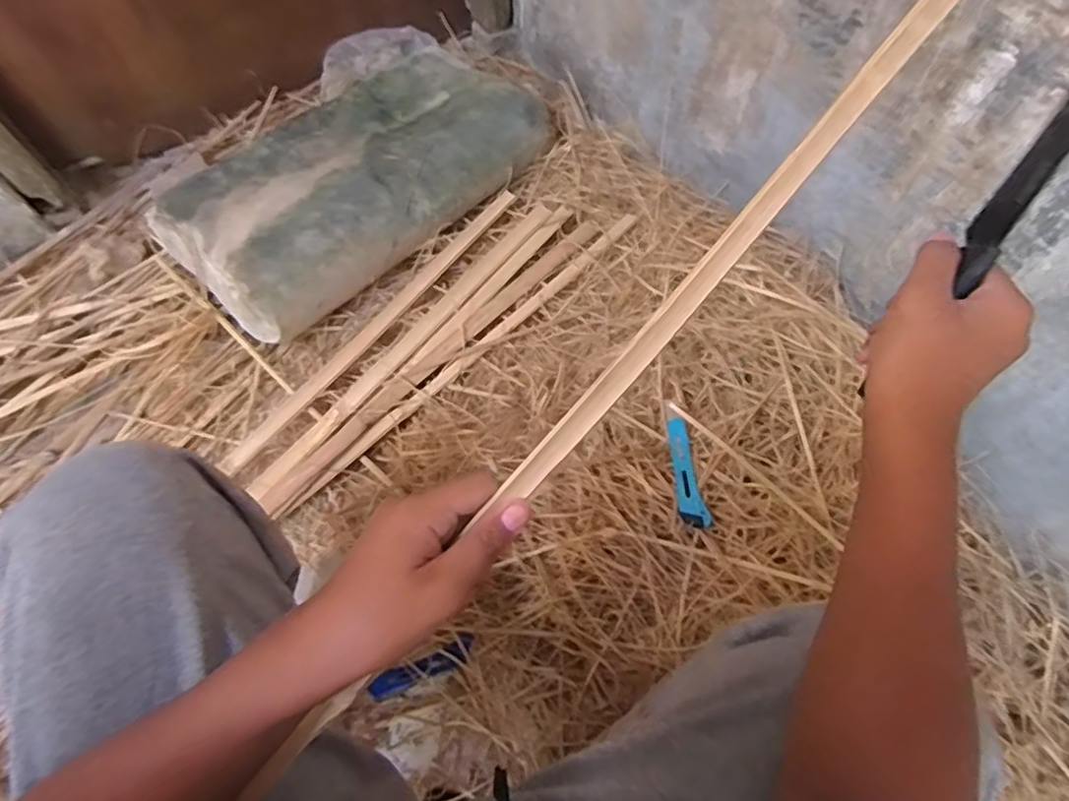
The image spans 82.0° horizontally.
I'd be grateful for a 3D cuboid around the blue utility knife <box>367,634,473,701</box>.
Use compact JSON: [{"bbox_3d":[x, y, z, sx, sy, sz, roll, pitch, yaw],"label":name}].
[{"bbox_3d":[-0.138,0.330,0.758,0.136,0.023,0.029,-22,67,-10],"label":"blue utility knife"}]

